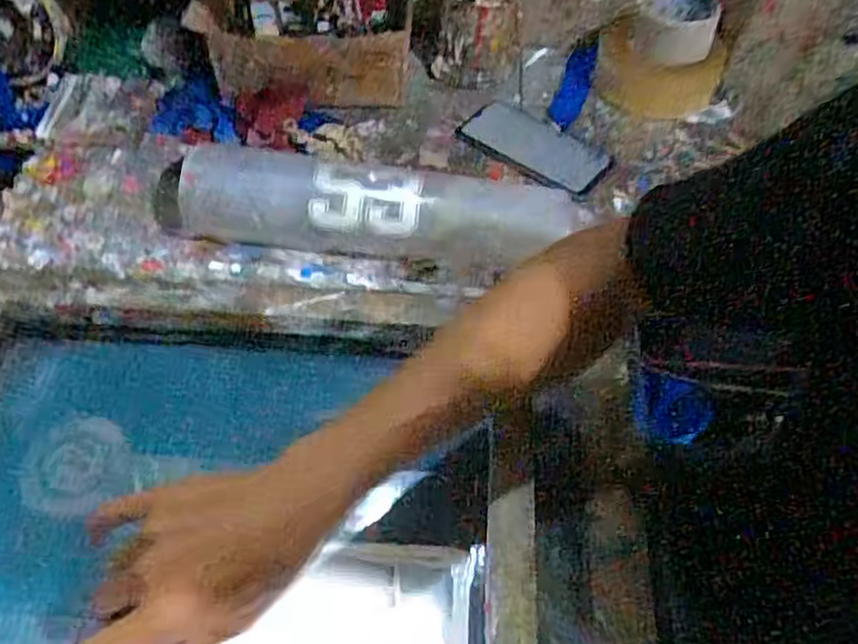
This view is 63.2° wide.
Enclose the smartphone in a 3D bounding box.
[{"bbox_3d":[0.110,-0.185,0.730,0.156,0.005,0.080,33,59,21],"label":"smartphone"}]

